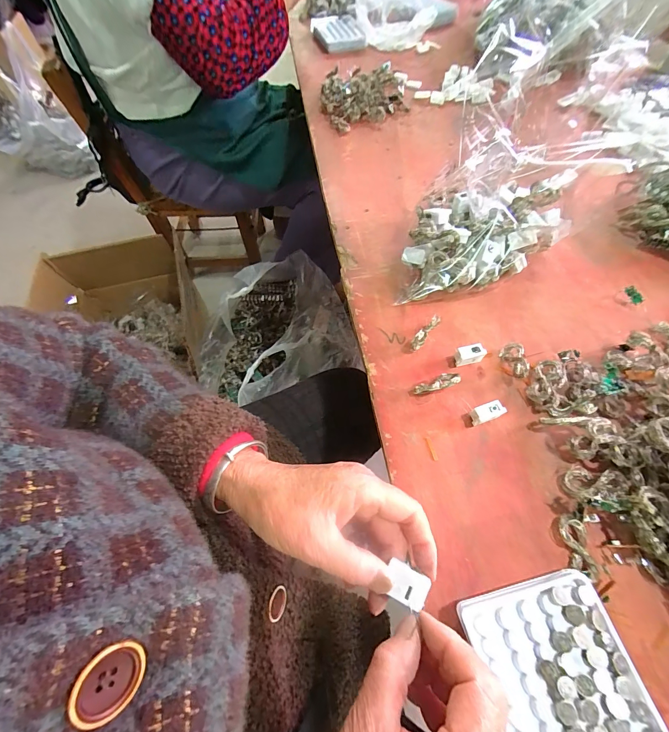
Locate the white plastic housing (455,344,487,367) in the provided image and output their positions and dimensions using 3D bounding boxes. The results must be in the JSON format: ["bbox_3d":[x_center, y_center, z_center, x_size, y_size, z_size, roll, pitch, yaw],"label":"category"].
[{"bbox_3d":[0.137,-0.010,0.342,0.029,0.021,0.012,-9,60,-5],"label":"white plastic housing"}]

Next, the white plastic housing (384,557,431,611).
[{"bbox_3d":[0.044,0.133,0.205,0.026,0.007,0.020,24,63,14],"label":"white plastic housing"}]

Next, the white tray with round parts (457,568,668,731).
[{"bbox_3d":[0.146,0.214,0.212,0.093,0.026,0.131,-13,61,-7],"label":"white tray with round parts"}]

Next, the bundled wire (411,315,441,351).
[{"bbox_3d":[0.096,-0.035,0.356,0.009,0.020,0.041,37,67,20],"label":"bundled wire"}]

